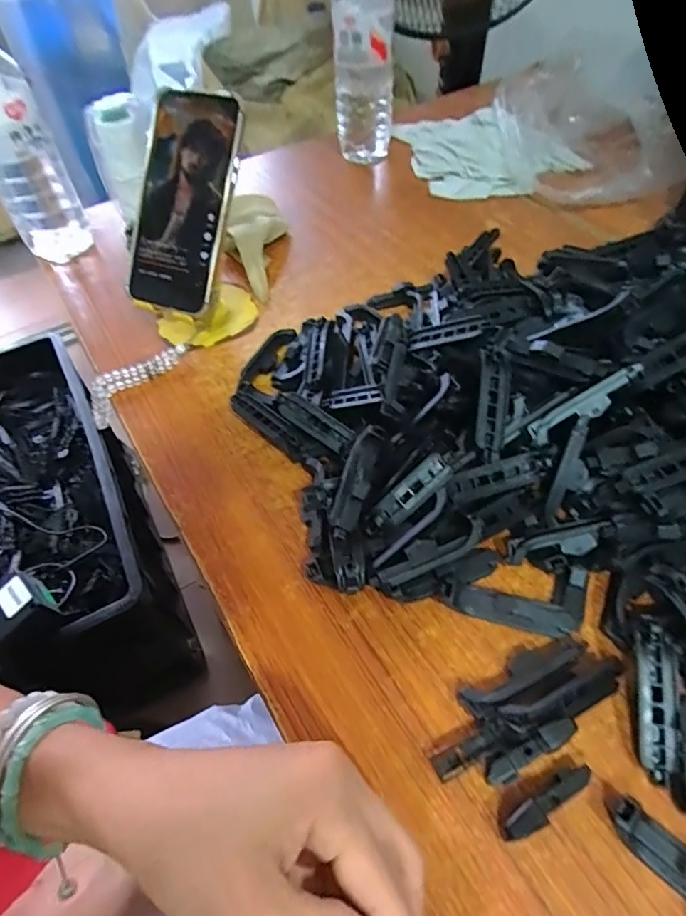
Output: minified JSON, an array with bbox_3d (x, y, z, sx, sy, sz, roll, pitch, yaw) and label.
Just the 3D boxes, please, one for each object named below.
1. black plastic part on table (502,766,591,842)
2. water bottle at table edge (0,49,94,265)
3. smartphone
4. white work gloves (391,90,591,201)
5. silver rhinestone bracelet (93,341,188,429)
[{"bbox_3d":[0.094,0.160,0.240,0.049,0.018,0.011,-25,54,-16],"label":"black plastic part on table"},{"bbox_3d":[-0.309,-0.291,0.488,0.068,0.214,0.079,-27,55,-17],"label":"water bottle at table edge"},{"bbox_3d":[-0.128,-0.206,0.419,0.079,0.166,0.017,18,11,18],"label":"smartphone"},{"bbox_3d":[0.183,-0.398,0.652,0.195,0.050,0.206,-11,51,-5],"label":"white work gloves"},{"bbox_3d":[-0.176,-0.065,0.444,0.098,0.033,0.021,-37,57,-7],"label":"silver rhinestone bracelet"}]

